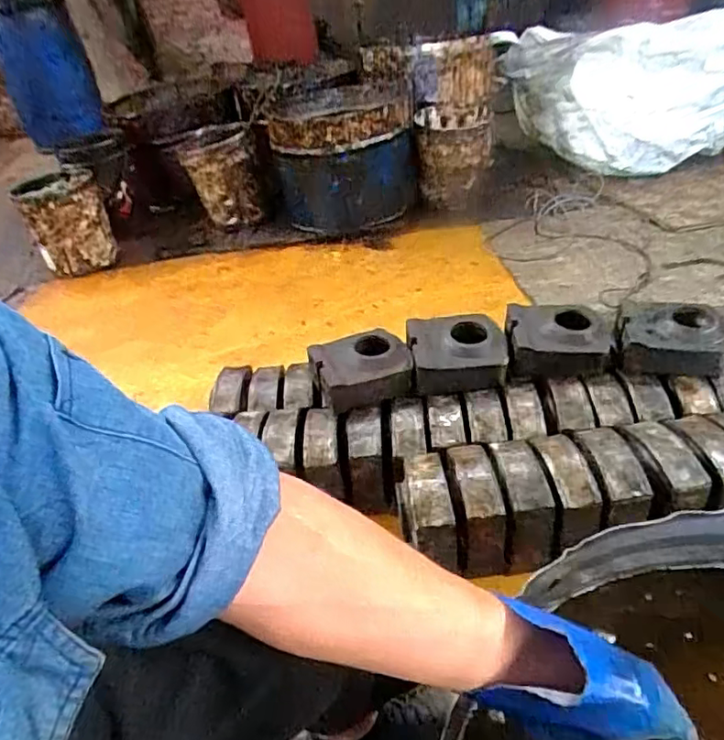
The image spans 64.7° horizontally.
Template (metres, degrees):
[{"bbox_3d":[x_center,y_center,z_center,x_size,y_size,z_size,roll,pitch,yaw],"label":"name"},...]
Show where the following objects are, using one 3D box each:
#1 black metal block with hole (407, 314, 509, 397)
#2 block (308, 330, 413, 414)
[{"bbox_3d":[0.191,-0.036,1.160,0.185,0.087,0.160,-6,36,3],"label":"black metal block with hole"},{"bbox_3d":[0.003,0.003,1.146,0.184,0.089,0.133,-15,36,-10],"label":"block"}]

